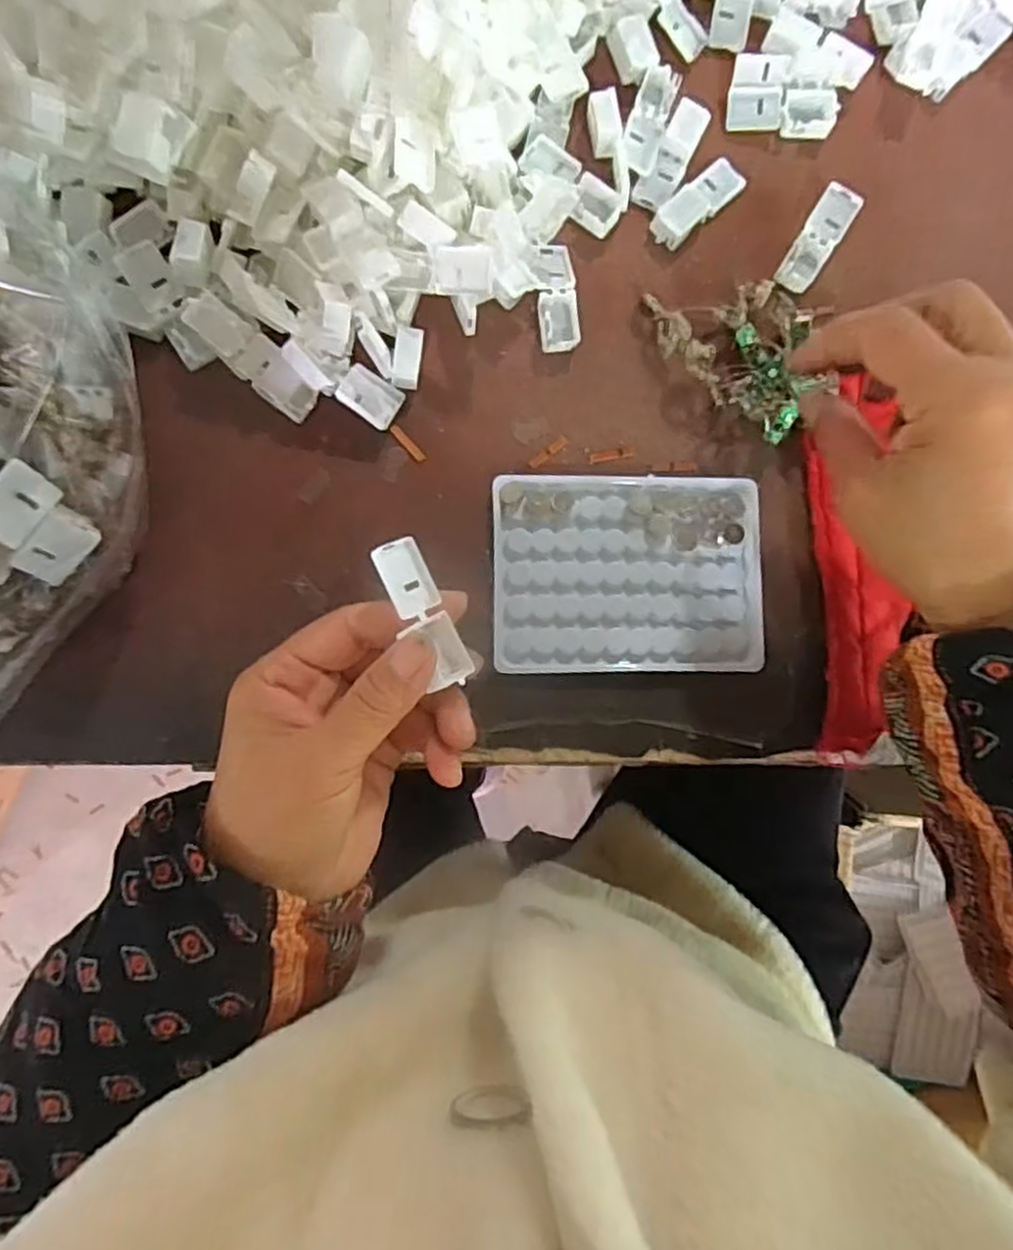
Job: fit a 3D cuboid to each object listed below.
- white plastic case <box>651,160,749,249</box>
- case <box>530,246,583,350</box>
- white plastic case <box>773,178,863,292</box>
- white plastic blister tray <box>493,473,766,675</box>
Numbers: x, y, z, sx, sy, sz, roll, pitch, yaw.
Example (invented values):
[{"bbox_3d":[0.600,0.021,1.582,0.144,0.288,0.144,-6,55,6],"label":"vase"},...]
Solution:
[{"bbox_3d":[0.098,-0.215,0.377,0.054,0.010,0.019,-43,90,-6],"label":"white plastic case"},{"bbox_3d":[0.025,-0.162,0.367,0.019,0.011,0.054,-5,87,-5],"label":"case"},{"bbox_3d":[0.159,-0.196,0.380,0.020,0.009,0.059,30,84,-2],"label":"white plastic case"},{"bbox_3d":[0.059,-0.025,0.359,0.128,0.010,0.095,0,86,-5],"label":"white plastic blister tray"}]

